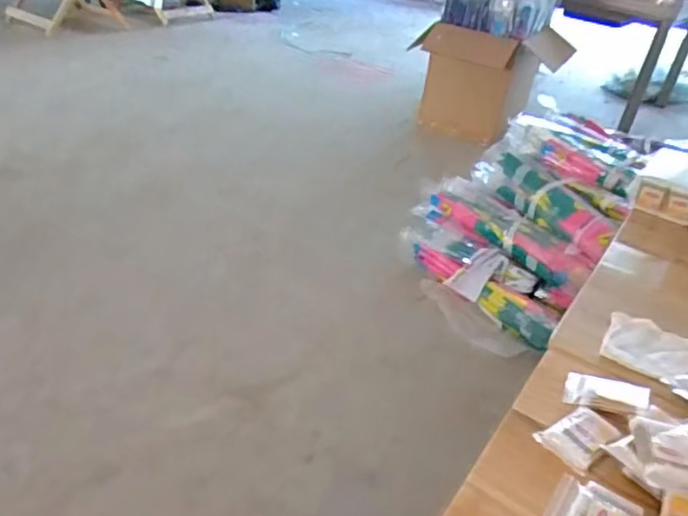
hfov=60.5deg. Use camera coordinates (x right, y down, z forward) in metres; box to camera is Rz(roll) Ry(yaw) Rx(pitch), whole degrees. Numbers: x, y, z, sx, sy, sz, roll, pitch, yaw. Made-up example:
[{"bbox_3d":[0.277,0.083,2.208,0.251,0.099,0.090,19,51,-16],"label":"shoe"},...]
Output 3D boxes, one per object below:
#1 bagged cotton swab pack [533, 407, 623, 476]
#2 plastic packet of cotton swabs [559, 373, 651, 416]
[{"bbox_3d":[0.255,0.196,0.642,0.083,0.016,0.056,-18,41,-34],"label":"bagged cotton swab pack"},{"bbox_3d":[0.307,0.159,0.691,0.089,0.010,0.057,7,28,26],"label":"plastic packet of cotton swabs"}]

